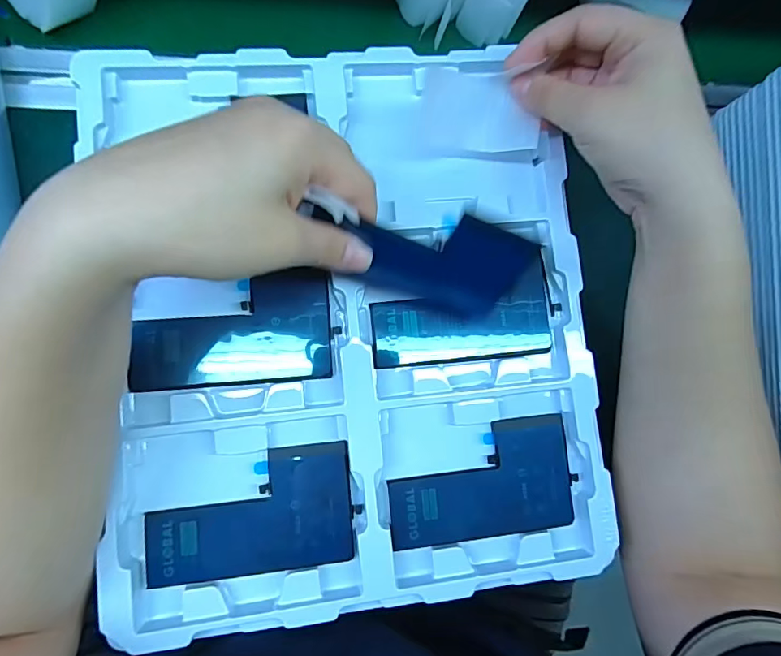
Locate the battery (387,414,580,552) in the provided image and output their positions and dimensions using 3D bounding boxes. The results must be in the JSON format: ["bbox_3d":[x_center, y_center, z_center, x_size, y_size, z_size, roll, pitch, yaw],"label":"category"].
[{"bbox_3d":[0.054,0.089,0.278,0.109,0.005,0.063,-5,84,-8],"label":"battery"}]

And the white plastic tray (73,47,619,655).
[{"bbox_3d":[-0.019,-0.005,0.272,0.272,0.021,0.315,-6,86,-7],"label":"white plastic tray"}]

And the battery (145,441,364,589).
[{"bbox_3d":[-0.075,0.101,0.259,0.108,0.004,0.064,-5,84,-8],"label":"battery"}]

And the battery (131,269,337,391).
[{"bbox_3d":[-0.087,0.002,0.268,0.108,0.008,0.060,-4,84,-8],"label":"battery"}]

